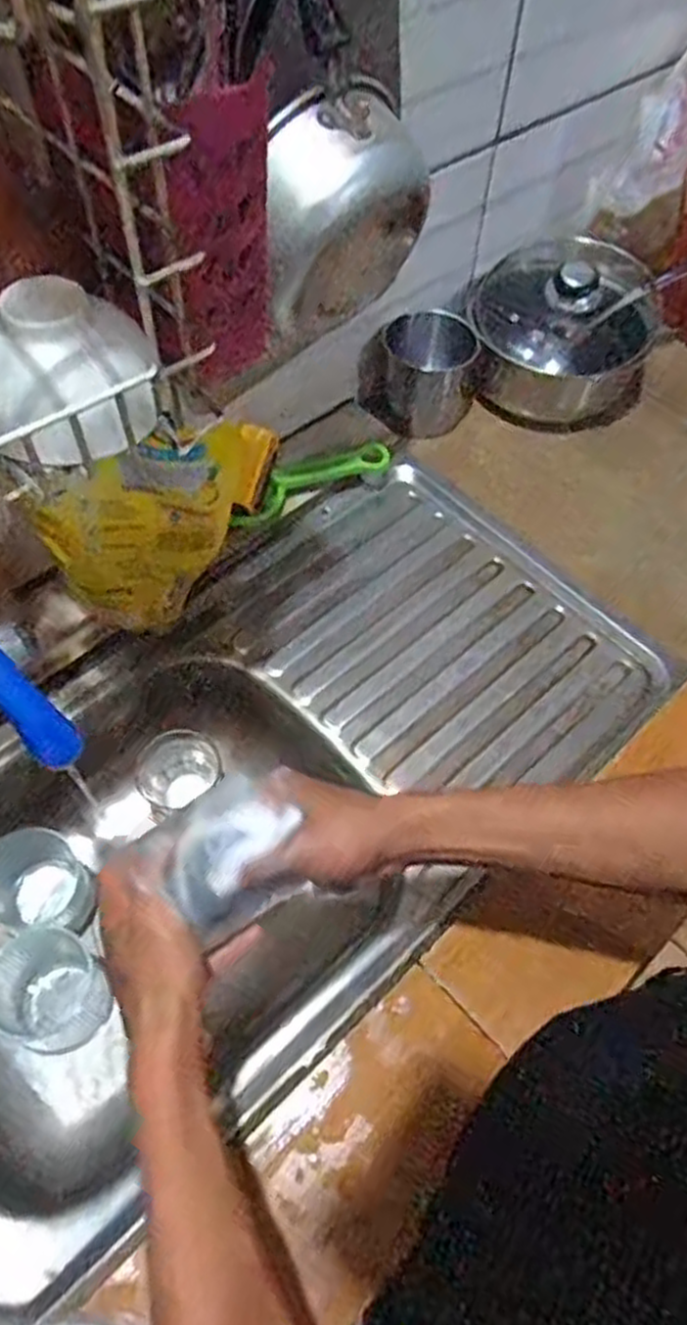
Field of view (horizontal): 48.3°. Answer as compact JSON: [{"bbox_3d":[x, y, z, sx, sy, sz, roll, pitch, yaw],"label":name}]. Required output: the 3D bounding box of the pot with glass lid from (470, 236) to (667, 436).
[{"bbox_3d":[0.259,-0.393,0.909,0.204,0.141,0.209,1,59,-2],"label":"pot with glass lid"}]

